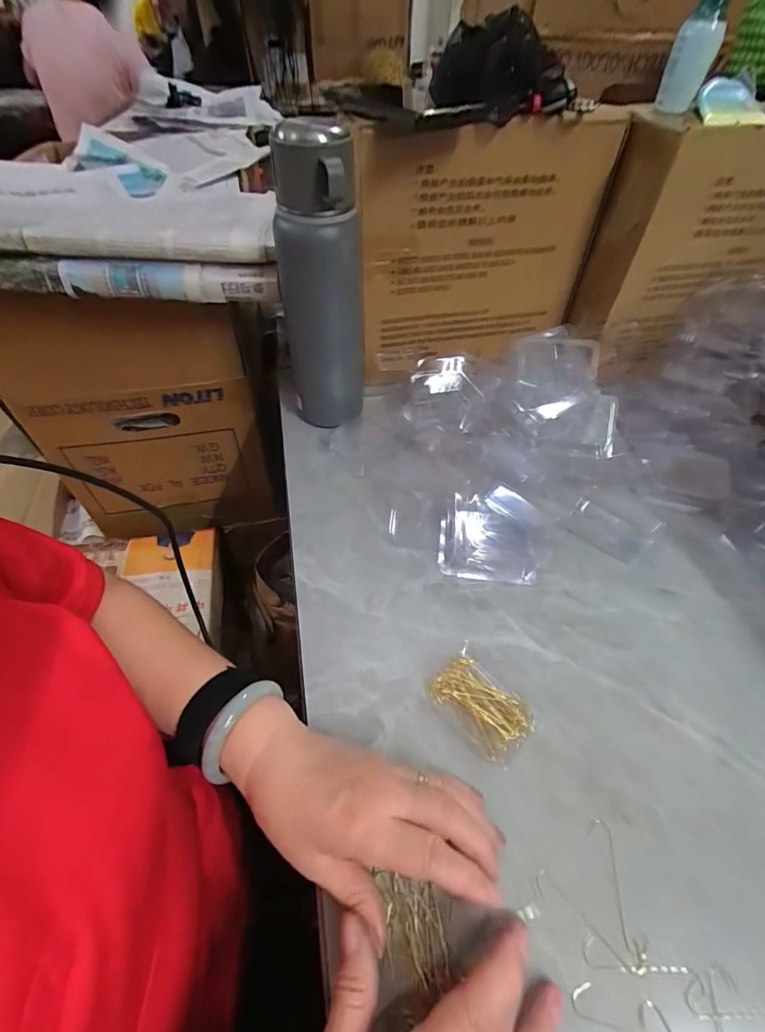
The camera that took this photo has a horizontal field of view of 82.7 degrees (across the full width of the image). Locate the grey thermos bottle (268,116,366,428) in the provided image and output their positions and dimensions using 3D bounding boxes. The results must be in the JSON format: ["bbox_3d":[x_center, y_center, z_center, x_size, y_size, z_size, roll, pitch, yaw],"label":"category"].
[{"bbox_3d":[-0.062,-0.218,0.445,0.083,0.268,0.076,-6,51,-6],"label":"grey thermos bottle"}]

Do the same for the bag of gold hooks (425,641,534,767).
[{"bbox_3d":[0.073,0.140,0.323,0.050,0.013,0.073,-35,60,-26],"label":"bag of gold hooks"}]

